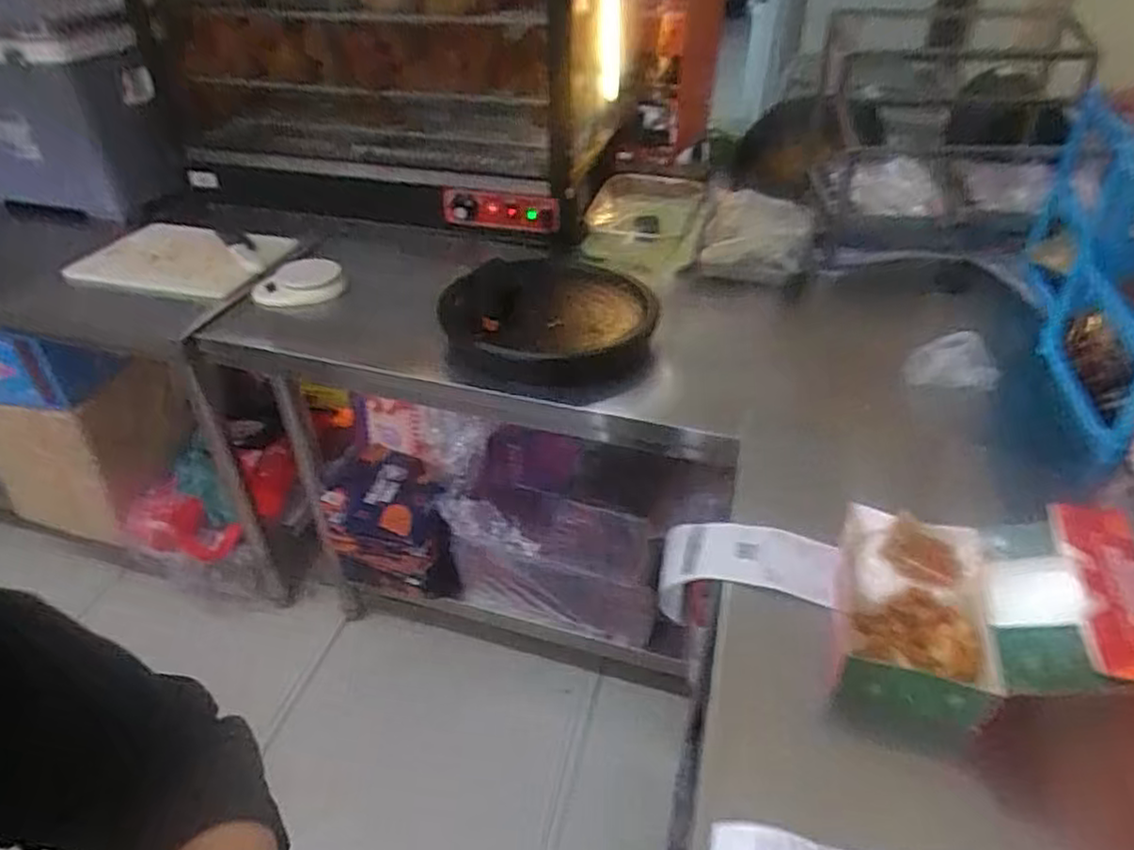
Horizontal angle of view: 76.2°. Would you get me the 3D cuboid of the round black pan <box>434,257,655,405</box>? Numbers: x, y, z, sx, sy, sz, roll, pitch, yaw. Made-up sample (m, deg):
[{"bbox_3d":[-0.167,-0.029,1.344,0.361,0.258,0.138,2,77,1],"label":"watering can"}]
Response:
[{"bbox_3d":[-0.028,-0.170,1.173,0.340,0.072,0.379,-9,38,-11],"label":"round black pan"}]

